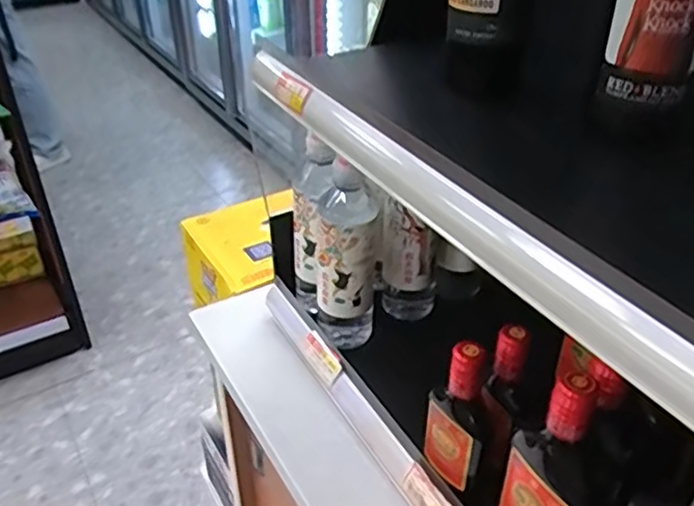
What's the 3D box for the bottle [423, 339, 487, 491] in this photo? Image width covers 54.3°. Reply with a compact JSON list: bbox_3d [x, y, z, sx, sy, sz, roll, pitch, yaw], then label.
[{"bbox_3d":[0.092,0.132,0.562,0.038,0.130,0.050,-26,41,-33],"label":"bottle"}]

